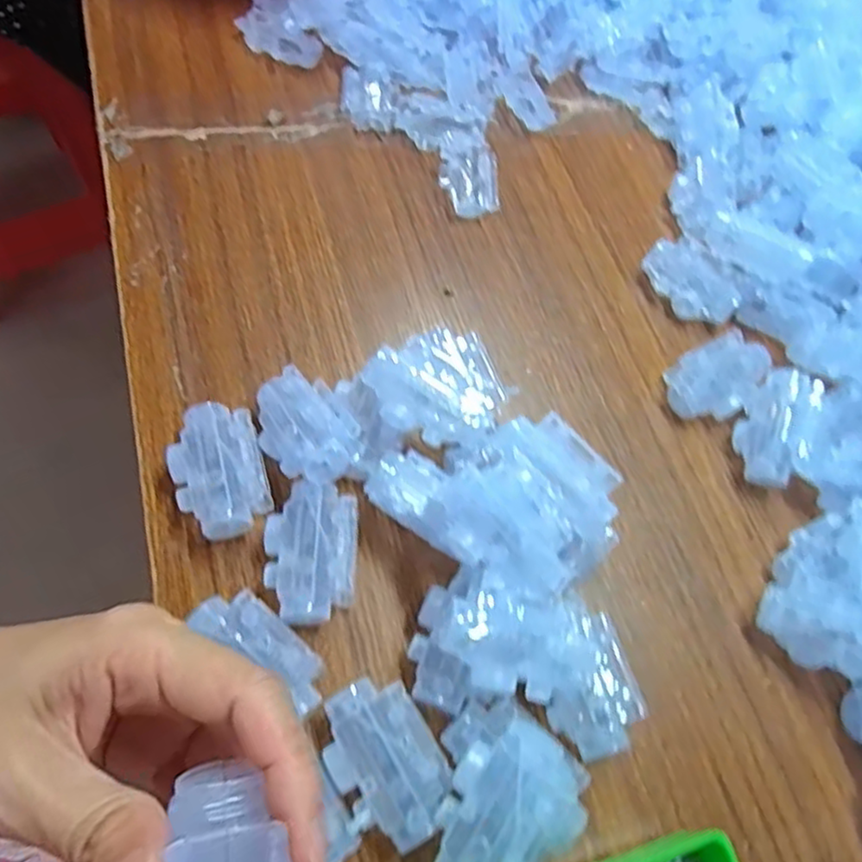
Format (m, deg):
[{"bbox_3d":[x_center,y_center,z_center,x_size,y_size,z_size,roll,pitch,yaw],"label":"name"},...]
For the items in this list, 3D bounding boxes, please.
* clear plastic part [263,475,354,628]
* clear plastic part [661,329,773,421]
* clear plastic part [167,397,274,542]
[{"bbox_3d":[-0.061,0.062,0.341,0.045,0.022,0.068,0,63,-3],"label":"clear plastic part"},{"bbox_3d":[0.189,-0.035,0.439,0.068,0.026,0.044,-22,68,-19],"label":"clear plastic part"},{"bbox_3d":[-0.112,0.021,0.354,0.046,0.026,0.067,-16,66,-11],"label":"clear plastic part"}]

